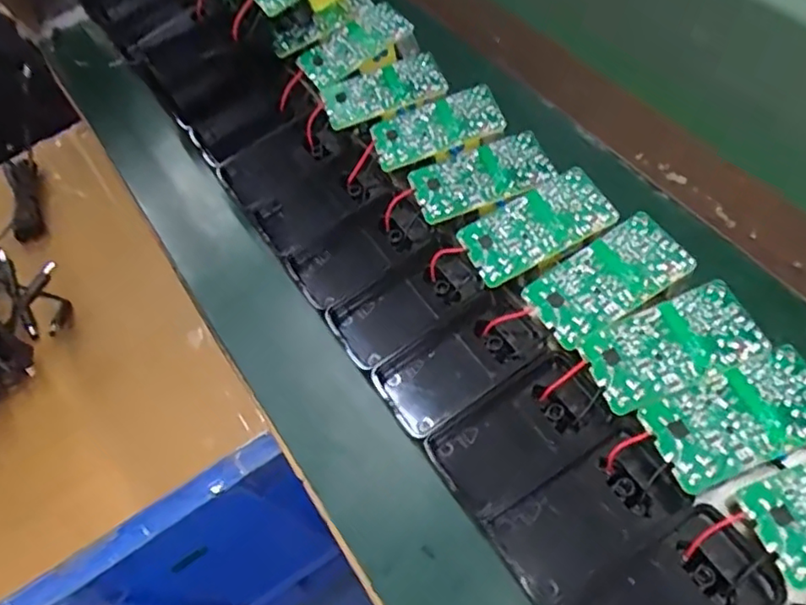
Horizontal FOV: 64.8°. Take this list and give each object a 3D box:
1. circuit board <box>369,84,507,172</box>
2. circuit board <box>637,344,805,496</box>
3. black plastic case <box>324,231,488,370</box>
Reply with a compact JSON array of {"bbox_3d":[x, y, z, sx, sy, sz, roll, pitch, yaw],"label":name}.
[{"bbox_3d":[0.019,-0.103,0.367,0.073,0.012,0.037,-15,59,2],"label":"circuit board"},{"bbox_3d":[0.143,0.047,0.266,0.074,0.006,0.041,-23,59,-3],"label":"circuit board"},{"bbox_3d":[0.001,-0.002,0.340,0.080,0.018,0.046,-37,64,-2],"label":"black plastic case"}]

